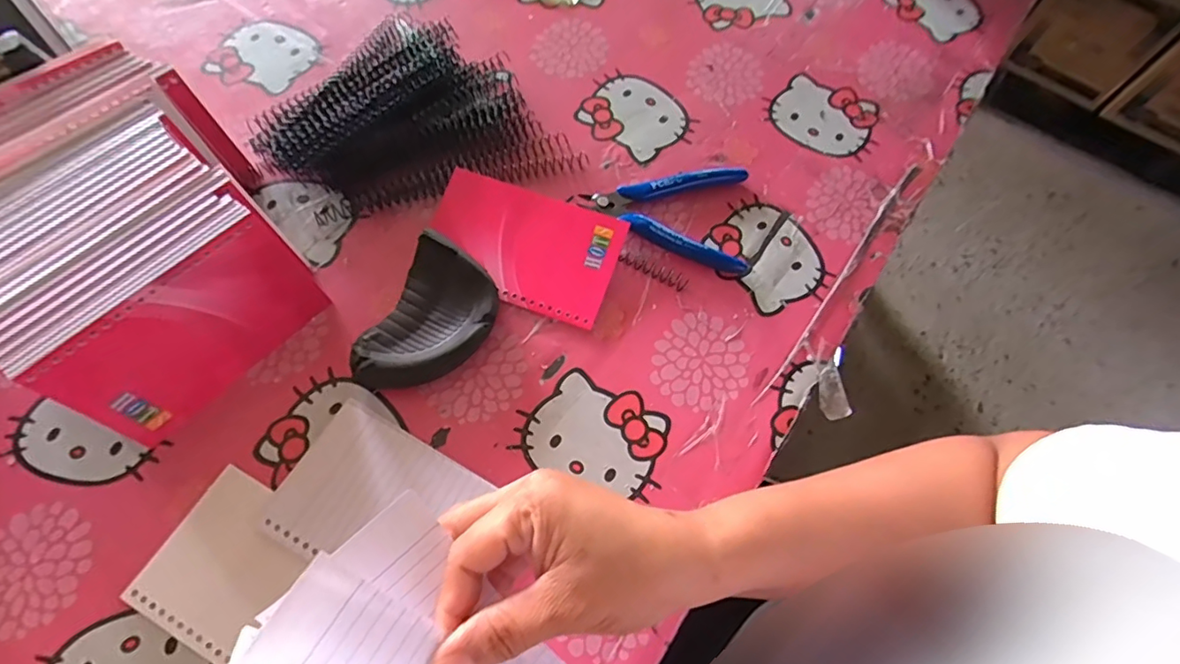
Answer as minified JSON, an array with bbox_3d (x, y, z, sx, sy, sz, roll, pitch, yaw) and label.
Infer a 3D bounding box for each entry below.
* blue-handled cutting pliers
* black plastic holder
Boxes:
[{"bbox_3d":[0.055,-0.083,0.397,0.116,0.014,0.082,3,67,-2],"label":"blue-handled cutting pliers"},{"bbox_3d":[-0.098,-0.004,0.346,0.066,0.031,0.097,26,68,8],"label":"black plastic holder"}]

